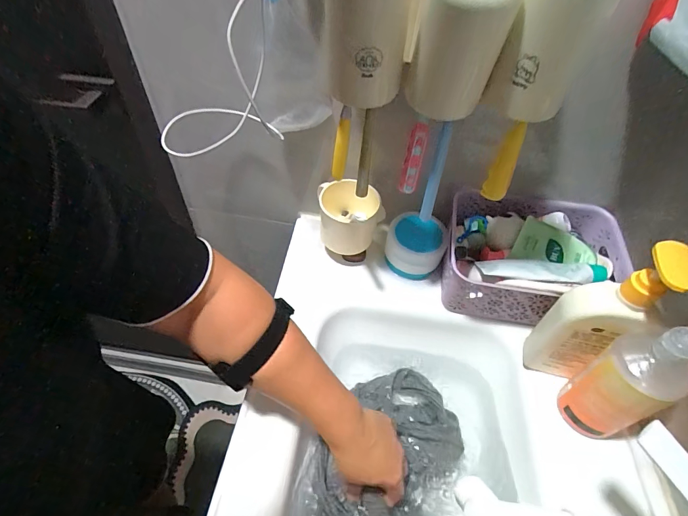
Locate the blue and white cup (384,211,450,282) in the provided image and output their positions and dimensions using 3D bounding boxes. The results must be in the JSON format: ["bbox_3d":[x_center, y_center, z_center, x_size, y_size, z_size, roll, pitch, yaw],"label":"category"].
[{"bbox_3d":[0.110,-0.020,0.569,0.087,0.078,0.080,2,51,-3],"label":"blue and white cup"}]

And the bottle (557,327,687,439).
[{"bbox_3d":[0.292,0.134,0.389,0.055,0.187,0.071,-16,54,-17],"label":"bottle"}]

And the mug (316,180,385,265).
[{"bbox_3d":[0.005,-0.054,0.568,0.103,0.113,0.088,8,51,2],"label":"mug"}]

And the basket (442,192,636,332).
[{"bbox_3d":[0.266,0.008,0.541,0.232,0.107,0.169,12,51,5],"label":"basket"}]

